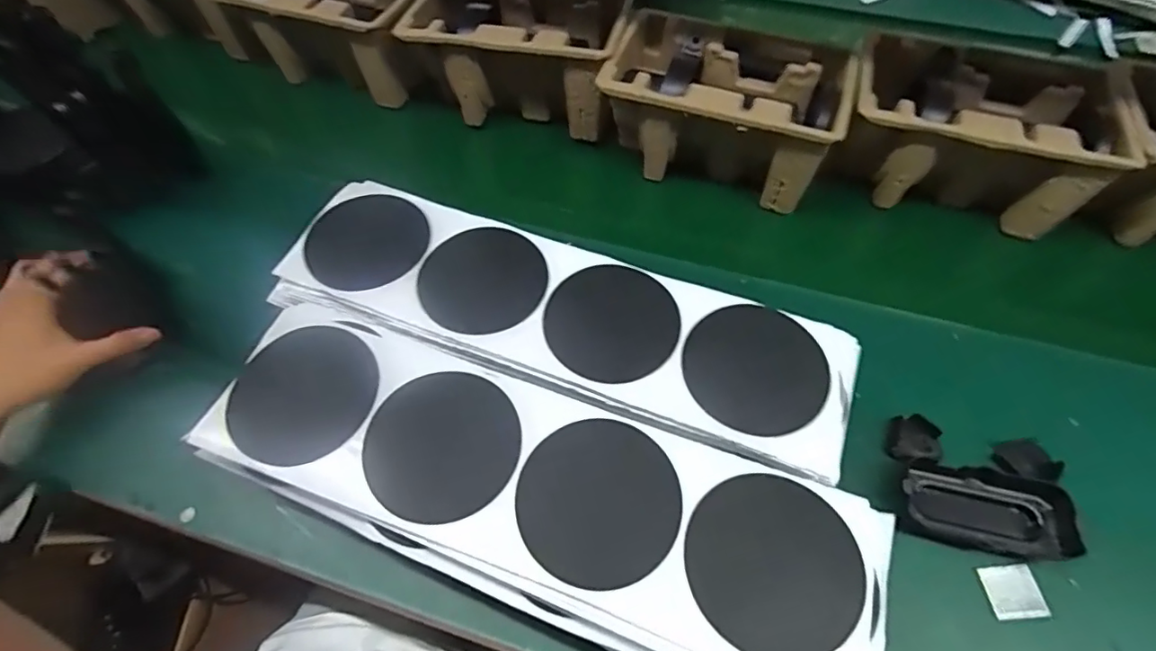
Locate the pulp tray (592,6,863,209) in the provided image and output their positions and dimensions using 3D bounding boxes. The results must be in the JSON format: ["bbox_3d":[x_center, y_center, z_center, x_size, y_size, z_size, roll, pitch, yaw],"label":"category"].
[{"bbox_3d":[0.142,-0.218,0.561,0.223,0.107,0.146,17,59,11],"label":"pulp tray"}]

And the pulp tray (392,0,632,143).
[{"bbox_3d":[-0.060,-0.303,0.610,0.224,0.103,0.137,9,58,9],"label":"pulp tray"}]

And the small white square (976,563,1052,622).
[{"bbox_3d":[0.290,0.178,0.366,0.036,0.004,0.032,-4,65,-3],"label":"small white square"}]

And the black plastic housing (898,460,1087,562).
[{"bbox_3d":[0.283,0.132,0.387,0.110,0.028,0.054,6,58,7],"label":"black plastic housing"}]

